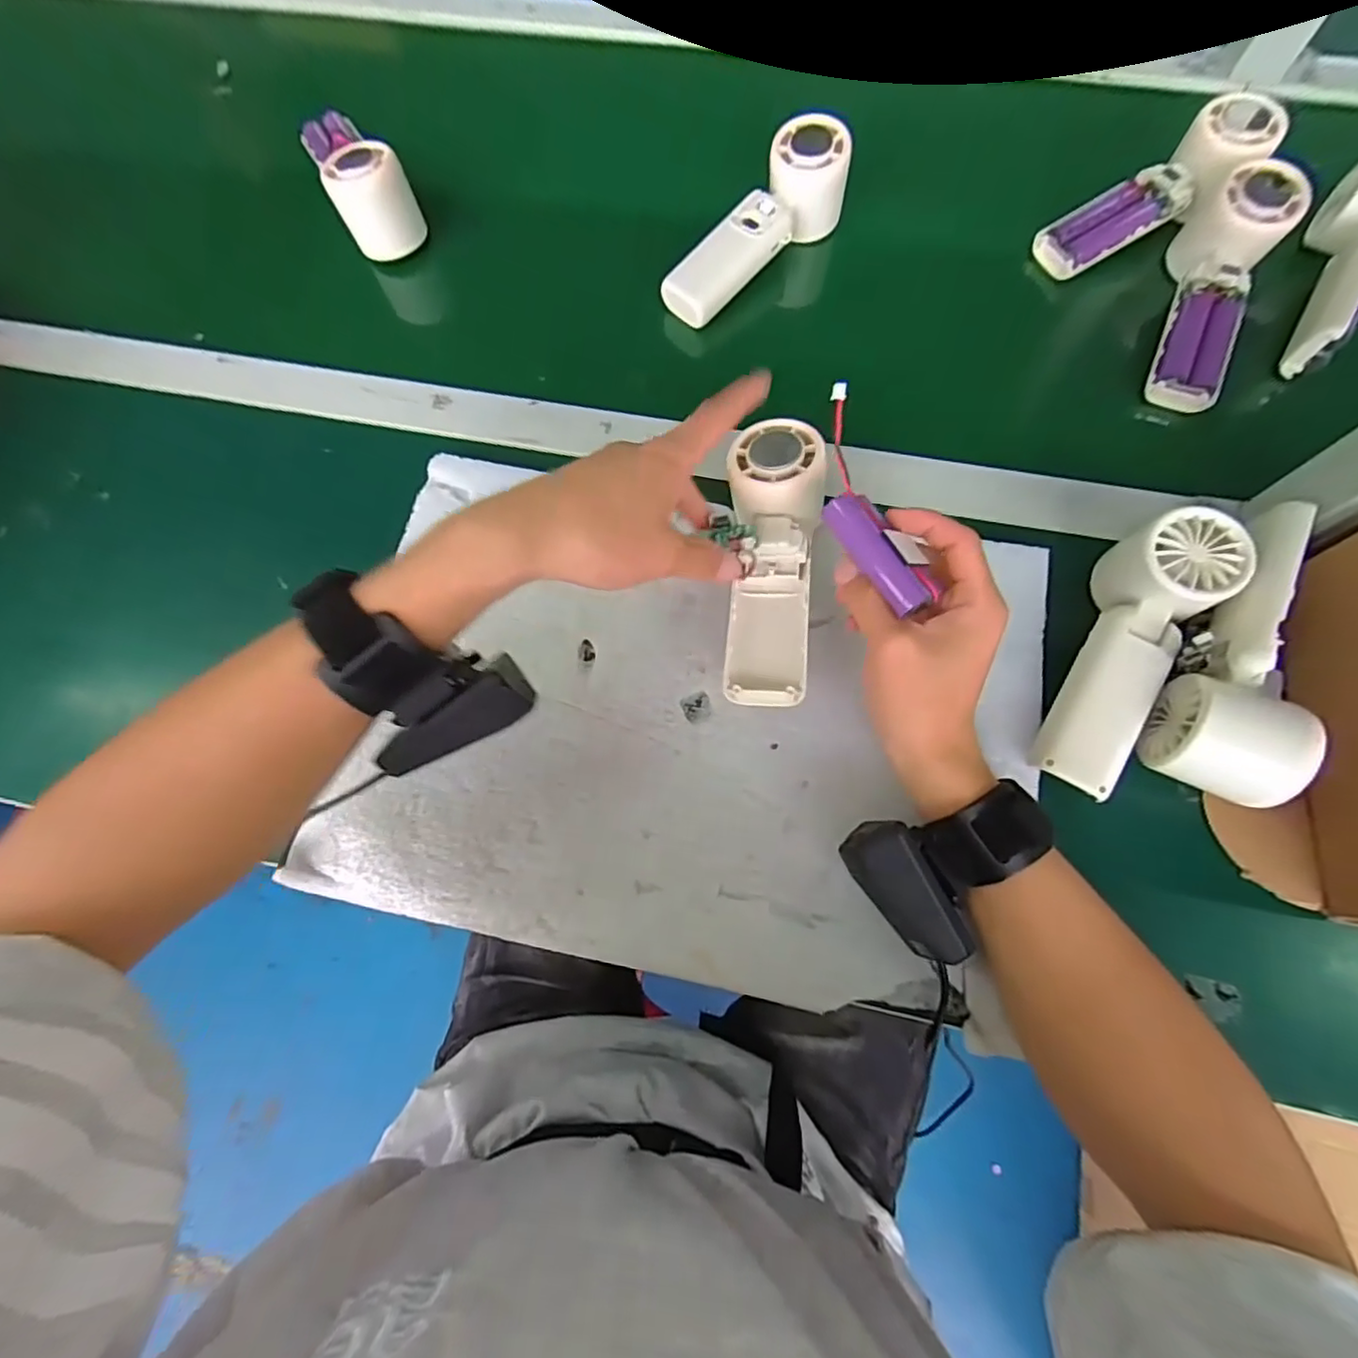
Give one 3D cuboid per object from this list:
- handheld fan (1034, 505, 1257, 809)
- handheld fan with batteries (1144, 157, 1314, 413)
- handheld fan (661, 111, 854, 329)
[{"bbox_3d":[0.245,-0.016,0.332,0.052,0.050,0.160,32,77,11],"label":"handheld fan"},{"bbox_3d":[0.362,-0.265,0.409,0.050,0.051,0.162,24,76,9],"label":"handheld fan with batteries"},{"bbox_3d":[0.055,-0.330,0.441,0.054,0.053,0.160,41,79,13],"label":"handheld fan"}]

